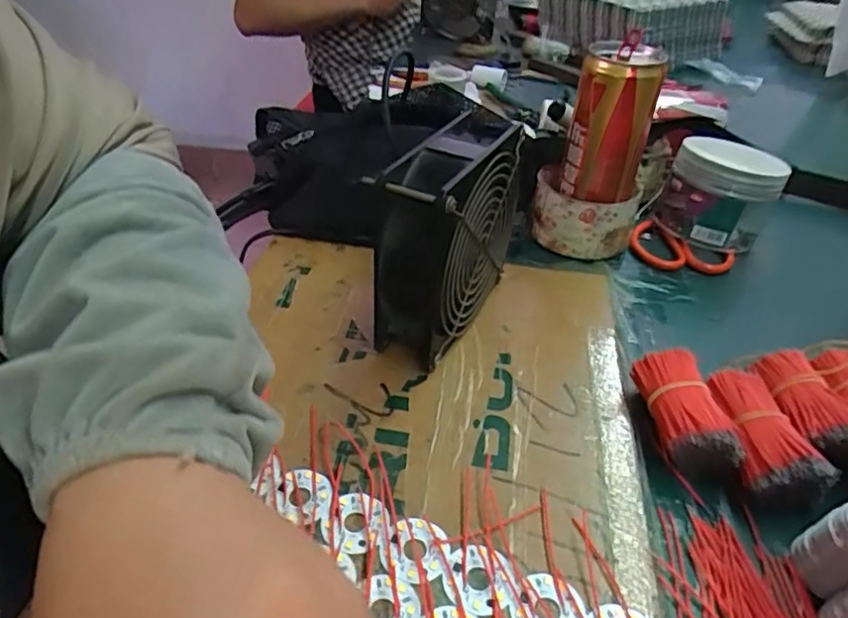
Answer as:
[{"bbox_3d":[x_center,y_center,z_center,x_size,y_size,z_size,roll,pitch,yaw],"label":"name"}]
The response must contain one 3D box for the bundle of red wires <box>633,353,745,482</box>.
[{"bbox_3d":[0.140,0.056,0.326,0.034,0.036,0.066,1,37,-3],"label":"bundle of red wires"}]

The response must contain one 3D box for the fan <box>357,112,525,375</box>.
[{"bbox_3d":[0.017,-0.043,0.374,0.050,0.121,0.117,20,40,21],"label":"fan"}]

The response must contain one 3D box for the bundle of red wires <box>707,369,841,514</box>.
[{"bbox_3d":[0.177,0.067,0.315,0.039,0.031,0.068,-14,43,5],"label":"bundle of red wires"}]

